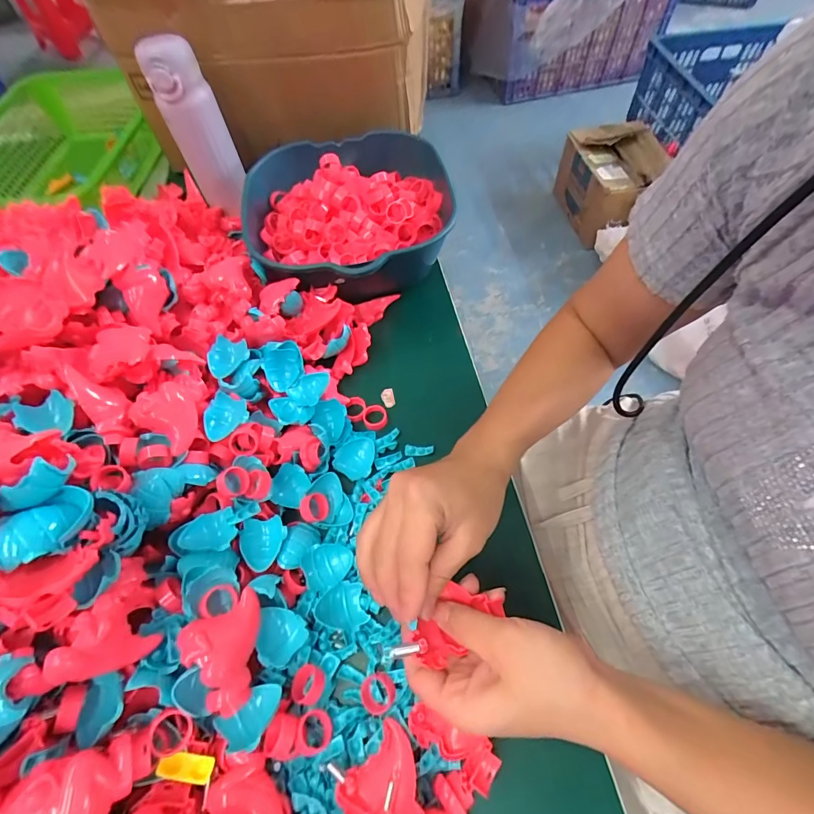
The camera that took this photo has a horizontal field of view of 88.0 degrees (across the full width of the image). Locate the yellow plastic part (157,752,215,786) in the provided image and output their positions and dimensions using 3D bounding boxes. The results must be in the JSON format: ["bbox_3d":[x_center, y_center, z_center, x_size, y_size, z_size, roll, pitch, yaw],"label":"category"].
[{"bbox_3d":[-0.146,0.238,0.278,0.033,0.006,0.015,17,59,-13],"label":"yellow plastic part"}]

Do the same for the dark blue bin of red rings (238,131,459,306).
[{"bbox_3d":[-0.073,-0.244,0.544,0.251,0.097,0.264,-11,60,-4],"label":"dark blue bin of red rings"}]

